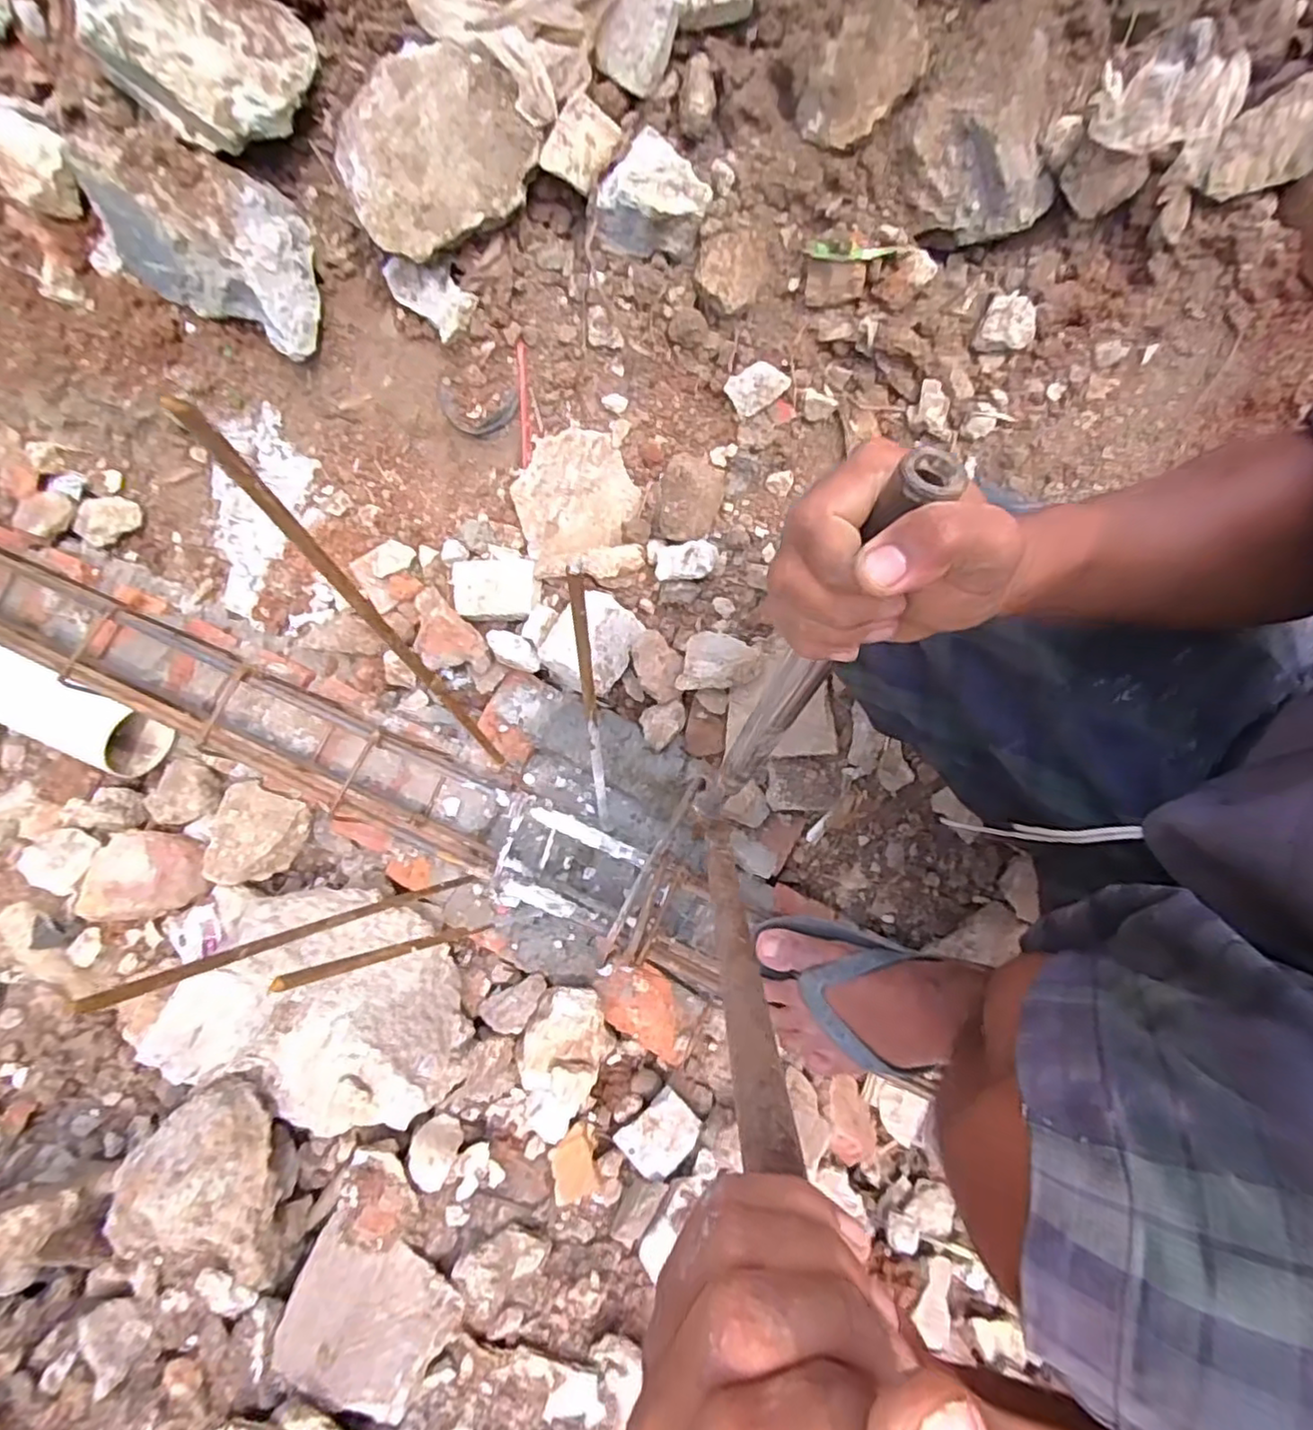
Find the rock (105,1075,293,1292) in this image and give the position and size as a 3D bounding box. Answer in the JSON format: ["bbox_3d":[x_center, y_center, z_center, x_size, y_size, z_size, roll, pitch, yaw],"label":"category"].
[{"bbox_3d":[-0.369,0.398,0.566,0.141,0.079,0.137,26,80,6],"label":"rock"}]

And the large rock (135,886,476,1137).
[{"bbox_3d":[-0.325,0.282,0.651,0.257,0.126,0.205,3,79,1],"label":"large rock"}]

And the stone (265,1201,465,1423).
[{"bbox_3d":[-0.247,0.518,0.569,0.138,0.026,0.103,21,43,8],"label":"stone"}]

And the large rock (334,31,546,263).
[{"bbox_3d":[-0.227,-0.576,0.691,0.187,0.085,0.145,-23,115,-2],"label":"large rock"}]

